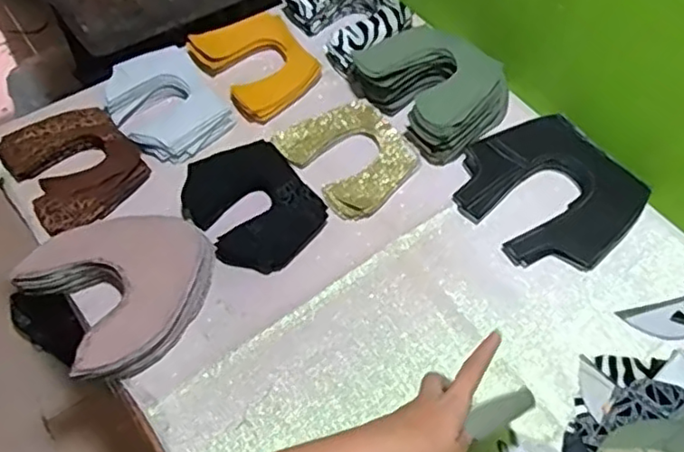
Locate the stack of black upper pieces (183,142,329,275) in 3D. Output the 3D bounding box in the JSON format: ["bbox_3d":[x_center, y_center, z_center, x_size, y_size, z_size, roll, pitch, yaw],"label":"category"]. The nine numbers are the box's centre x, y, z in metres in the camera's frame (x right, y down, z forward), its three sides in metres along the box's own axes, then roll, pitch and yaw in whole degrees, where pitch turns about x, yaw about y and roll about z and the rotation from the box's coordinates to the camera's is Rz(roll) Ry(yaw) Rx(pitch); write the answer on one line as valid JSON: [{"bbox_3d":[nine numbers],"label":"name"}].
[{"bbox_3d":[-0.100,-0.028,0.737,0.134,0.035,0.153,-35,64,-22],"label":"stack of black upper pieces"}]

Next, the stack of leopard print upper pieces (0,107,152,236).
[{"bbox_3d":[-0.313,-0.070,0.764,0.129,0.031,0.157,-32,63,-21],"label":"stack of leopard print upper pieces"}]

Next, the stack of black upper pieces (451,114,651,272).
[{"bbox_3d":[0.238,-0.040,0.750,0.182,0.023,0.187,-31,62,-20],"label":"stack of black upper pieces"}]

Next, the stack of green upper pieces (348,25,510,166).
[{"bbox_3d":[0.118,-0.186,0.819,0.163,0.067,0.180,-37,64,-23],"label":"stack of green upper pieces"}]

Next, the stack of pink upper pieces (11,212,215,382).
[{"bbox_3d":[-0.228,0.056,0.660,0.169,0.050,0.184,31,60,18],"label":"stack of pink upper pieces"}]

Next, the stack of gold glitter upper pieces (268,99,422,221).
[{"bbox_3d":[0.013,-0.086,0.782,0.133,0.015,0.149,-34,63,-22],"label":"stack of gold glitter upper pieces"}]

